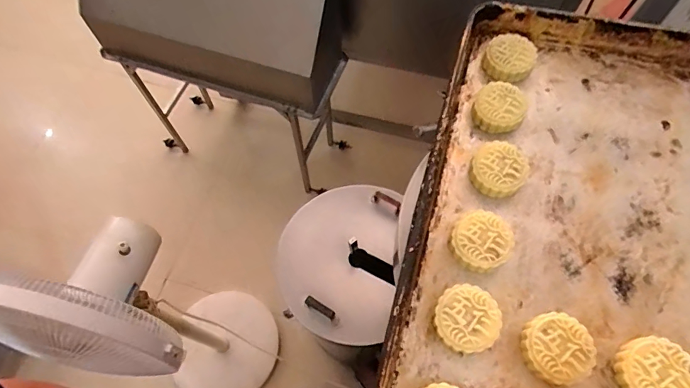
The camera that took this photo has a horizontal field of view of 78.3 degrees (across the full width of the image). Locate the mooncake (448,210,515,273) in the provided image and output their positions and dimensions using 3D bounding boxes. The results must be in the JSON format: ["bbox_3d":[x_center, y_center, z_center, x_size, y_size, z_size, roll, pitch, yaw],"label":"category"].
[{"bbox_3d":[0.156,0.053,0.484,0.063,0.026,0.063,0,64,1],"label":"mooncake"}]

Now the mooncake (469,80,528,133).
[{"bbox_3d":[0.204,-0.113,0.555,0.065,0.031,0.060,0,64,1],"label":"mooncake"}]

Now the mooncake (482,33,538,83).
[{"bbox_3d":[0.230,-0.191,0.589,0.066,0.028,0.070,0,64,1],"label":"mooncake"}]

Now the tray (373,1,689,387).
[{"bbox_3d":[0.289,0.049,0.483,0.407,0.078,0.610,15,65,8],"label":"tray"}]

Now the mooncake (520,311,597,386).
[{"bbox_3d":[0.217,0.158,0.434,0.064,0.022,0.064,0,64,1],"label":"mooncake"}]

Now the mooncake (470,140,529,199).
[{"bbox_3d":[0.188,-0.031,0.522,0.064,0.029,0.064,0,64,1],"label":"mooncake"}]

